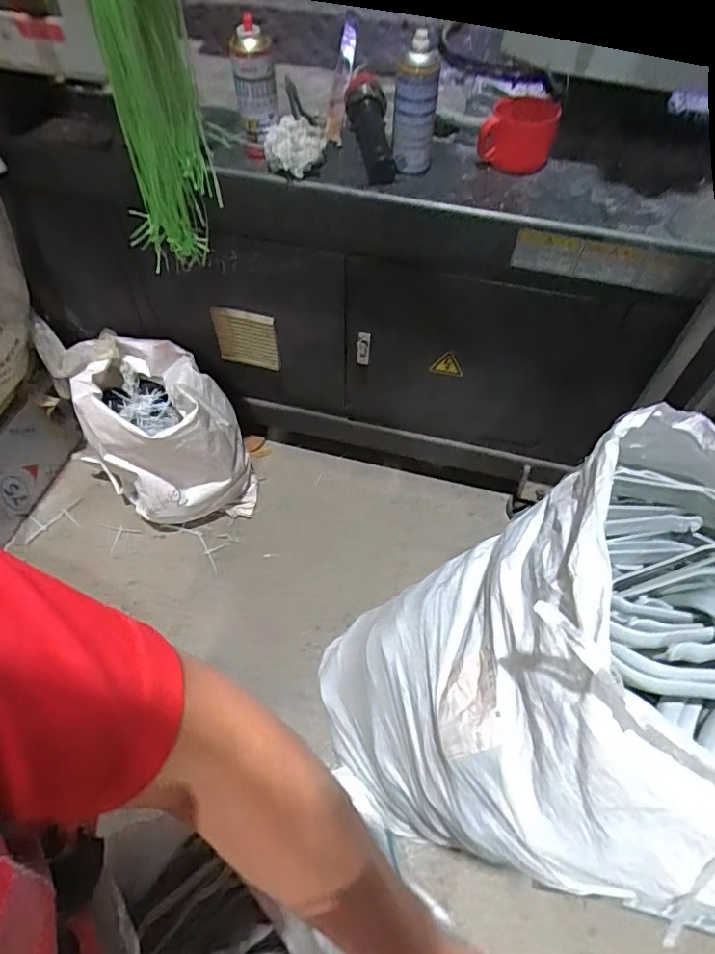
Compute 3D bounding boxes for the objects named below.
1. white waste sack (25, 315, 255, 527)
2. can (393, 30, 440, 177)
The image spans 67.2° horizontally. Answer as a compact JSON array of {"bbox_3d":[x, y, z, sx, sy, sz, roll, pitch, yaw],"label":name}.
[{"bbox_3d":[-0.535,-0.123,1.359,0.549,0.386,0.305,26,60,15],"label":"white waste sack"},{"bbox_3d":[0.082,-0.528,0.784,0.067,0.175,0.052,7,57,3],"label":"can"}]

